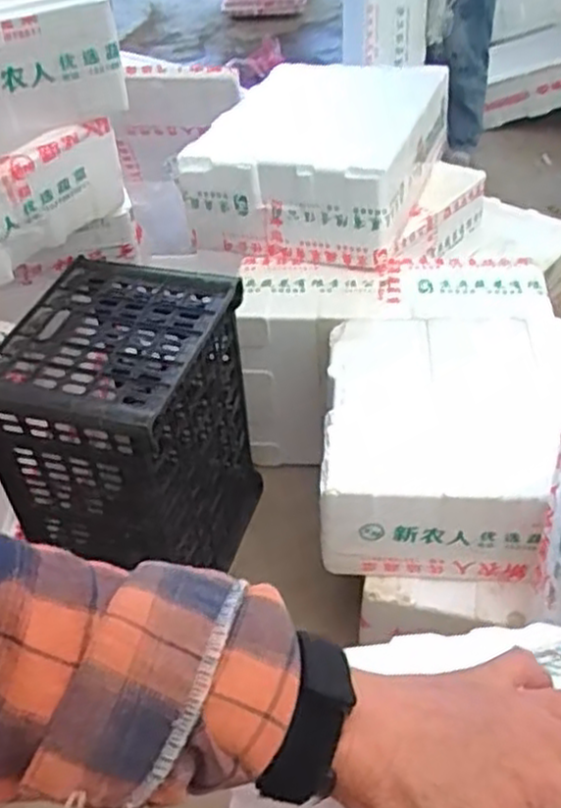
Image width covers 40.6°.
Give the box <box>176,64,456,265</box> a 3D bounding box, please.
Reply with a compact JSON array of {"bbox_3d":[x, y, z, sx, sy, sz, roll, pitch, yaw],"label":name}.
[{"bbox_3d":[0.091,-0.543,1.627,0.427,0.217,0.574,11,46,17],"label":"box"}]

